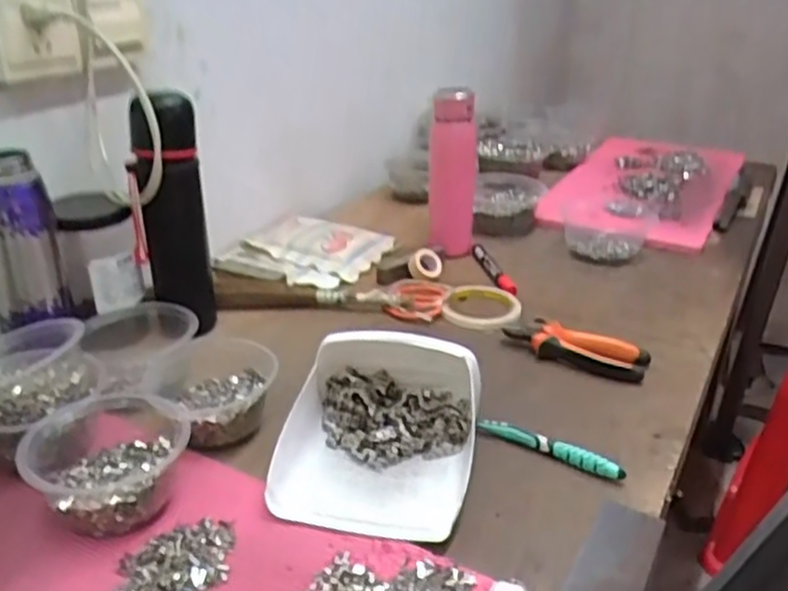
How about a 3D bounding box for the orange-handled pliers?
[{"bbox_3d":[0.194,0.054,0.776,0.150,0.023,0.059,13,29,20],"label":"orange-handled pliers"}]

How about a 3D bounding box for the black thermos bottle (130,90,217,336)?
[{"bbox_3d":[-0.230,-0.080,0.757,0.063,0.247,0.070,-6,28,-15],"label":"black thermos bottle"}]

